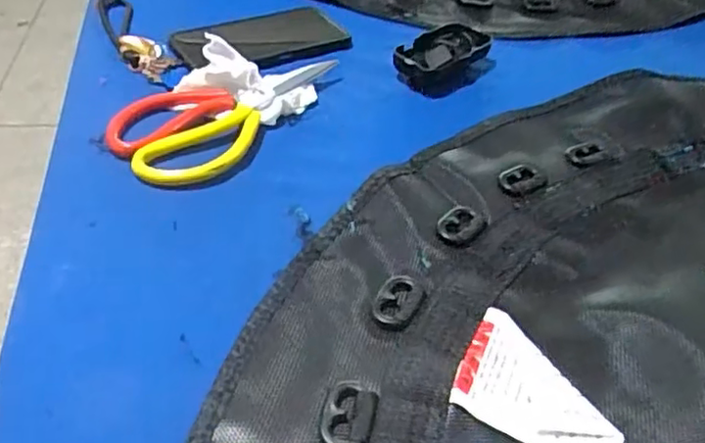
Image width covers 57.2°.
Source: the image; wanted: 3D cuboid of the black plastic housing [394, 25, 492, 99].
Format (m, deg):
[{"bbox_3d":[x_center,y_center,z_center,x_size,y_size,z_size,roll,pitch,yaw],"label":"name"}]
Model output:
[{"bbox_3d":[0.086,-0.156,0.610,0.057,0.027,0.101,28,47,23],"label":"black plastic housing"}]

